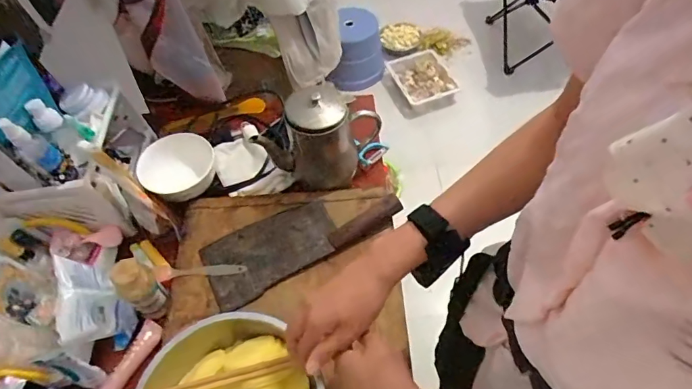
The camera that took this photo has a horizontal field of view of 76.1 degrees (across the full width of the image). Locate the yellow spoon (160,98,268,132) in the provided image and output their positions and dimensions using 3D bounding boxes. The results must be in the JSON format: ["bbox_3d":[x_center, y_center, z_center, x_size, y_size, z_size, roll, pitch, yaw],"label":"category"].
[{"bbox_3d":[-0.271,-0.161,0.917,0.205,0.026,0.031,-20,57,-10],"label":"yellow spoon"}]

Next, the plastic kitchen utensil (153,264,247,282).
[{"bbox_3d":[-0.221,0.118,0.667,0.140,0.007,0.028,1,56,5],"label":"plastic kitchen utensil"}]

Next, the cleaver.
[{"bbox_3d":[-0.073,0.057,0.687,0.298,0.029,0.116,-27,58,-14],"label":"cleaver"}]

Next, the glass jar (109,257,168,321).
[{"bbox_3d":[-0.285,0.135,0.623,0.042,0.118,0.040,-2,55,3],"label":"glass jar"}]

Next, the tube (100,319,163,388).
[{"bbox_3d":[-0.307,0.244,0.612,0.029,0.020,0.145,17,58,15],"label":"tube"}]

